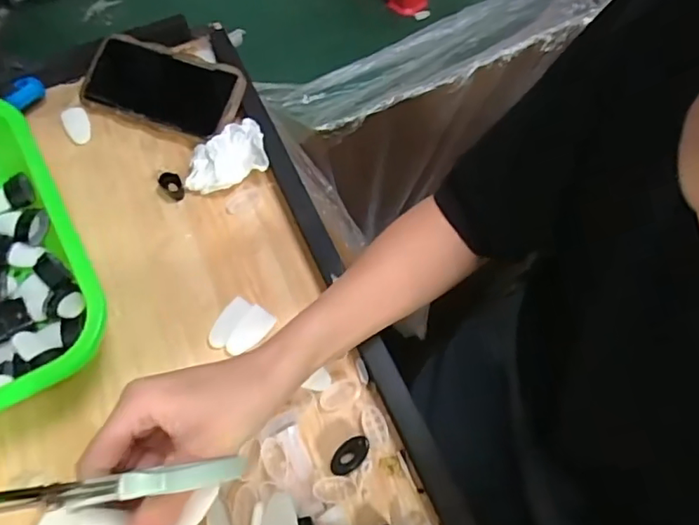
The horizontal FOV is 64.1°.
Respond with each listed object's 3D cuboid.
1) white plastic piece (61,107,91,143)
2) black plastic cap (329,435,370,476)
[{"bbox_3d":[-0.280,-0.142,0.574,0.026,0.010,0.046,-23,67,-12],"label":"white plastic piece"},{"bbox_3d":[0.000,0.140,0.404,0.033,0.009,0.019,-41,71,-19],"label":"black plastic cap"}]

